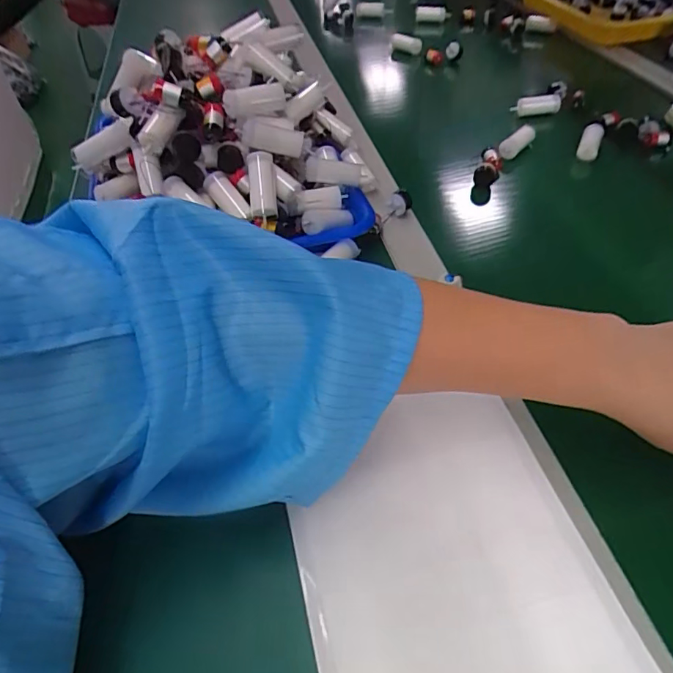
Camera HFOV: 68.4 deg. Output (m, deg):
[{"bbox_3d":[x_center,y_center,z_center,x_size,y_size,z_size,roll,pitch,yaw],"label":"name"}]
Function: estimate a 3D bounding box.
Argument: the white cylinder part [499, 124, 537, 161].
[{"bbox_3d":[0.207,-0.223,0.572,0.019,0.024,0.052,38,69,24],"label":"white cylinder part"}]

